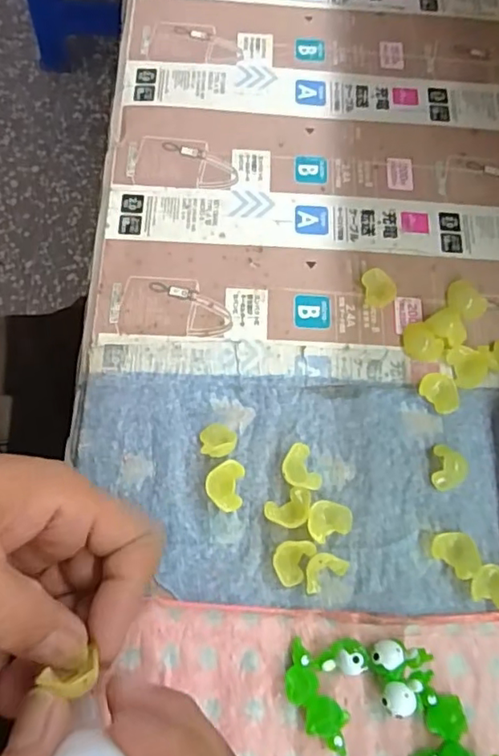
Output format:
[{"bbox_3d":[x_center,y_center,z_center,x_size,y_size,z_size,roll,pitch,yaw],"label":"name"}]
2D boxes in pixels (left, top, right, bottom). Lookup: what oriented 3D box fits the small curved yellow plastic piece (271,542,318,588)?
[{"bbox_3d":[0.020,0.087,0.270,0.017,0.013,0.022,25,73,6],"label":"small curved yellow plastic piece"}]

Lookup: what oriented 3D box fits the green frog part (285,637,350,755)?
[{"bbox_3d":[0.029,0.144,0.253,0.018,0.014,0.047,-34,76,-12],"label":"green frog part"}]

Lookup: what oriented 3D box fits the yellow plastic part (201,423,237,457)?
[{"bbox_3d":[-0.016,0.031,0.284,0.018,0.016,0.018,1,72,-2],"label":"yellow plastic part"}]

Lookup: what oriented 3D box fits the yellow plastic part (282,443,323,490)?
[{"bbox_3d":[0.025,0.046,0.284,0.017,0.010,0.023,-19,74,-8],"label":"yellow plastic part"}]

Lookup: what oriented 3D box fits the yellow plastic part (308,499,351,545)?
[{"bbox_3d":[0.039,0.070,0.276,0.022,0.012,0.019,-8,73,-5],"label":"yellow plastic part"}]

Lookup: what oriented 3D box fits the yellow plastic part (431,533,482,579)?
[{"bbox_3d":[0.101,0.085,0.276,0.023,0.011,0.018,40,75,10],"label":"yellow plastic part"}]

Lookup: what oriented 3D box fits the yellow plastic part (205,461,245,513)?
[{"bbox_3d":[-0.012,0.053,0.280,0.018,0.010,0.024,6,72,0],"label":"yellow plastic part"}]

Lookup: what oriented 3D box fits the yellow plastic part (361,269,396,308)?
[{"bbox_3d":[0.073,-0.050,0.321,0.018,0.010,0.021,-8,73,-5],"label":"yellow plastic part"}]

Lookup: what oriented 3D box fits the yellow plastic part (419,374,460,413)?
[{"bbox_3d":[0.102,0.007,0.303,0.022,0.011,0.017,39,75,10],"label":"yellow plastic part"}]

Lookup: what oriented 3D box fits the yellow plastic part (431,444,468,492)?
[{"bbox_3d":[0.103,0.047,0.291,0.017,0.008,0.022,13,72,2],"label":"yellow plastic part"}]

